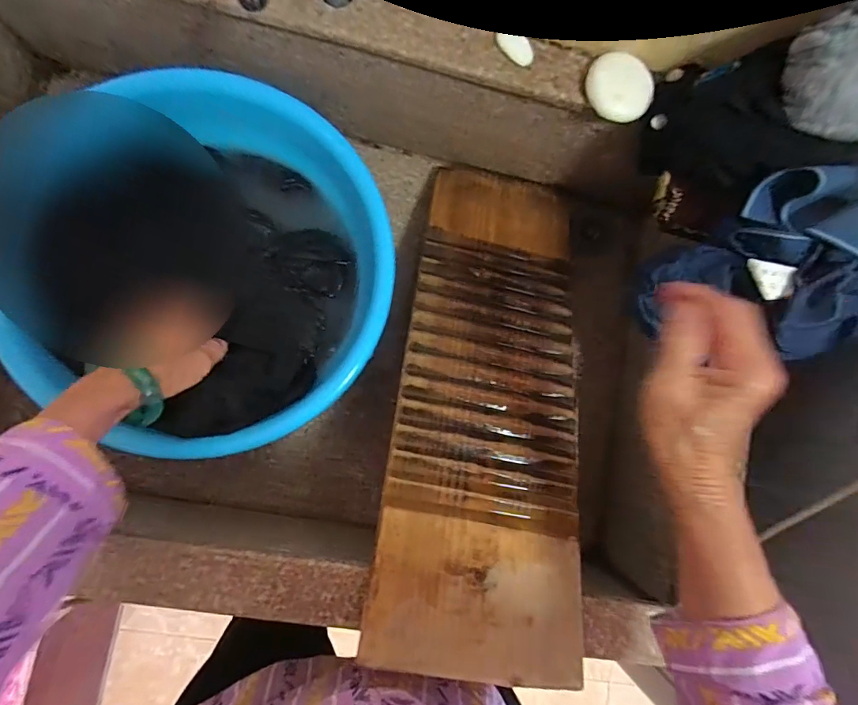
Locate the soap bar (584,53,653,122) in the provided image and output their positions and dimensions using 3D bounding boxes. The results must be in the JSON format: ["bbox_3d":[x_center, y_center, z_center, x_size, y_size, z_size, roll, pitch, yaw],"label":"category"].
[{"bbox_3d":[0.172,-0.238,0.409,0.059,0.022,0.048,17,85,-3],"label":"soap bar"}]

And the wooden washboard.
[{"bbox_3d":[0.064,0.015,0.450,0.173,0.014,0.506,12,62,-7],"label":"wooden washboard"}]

